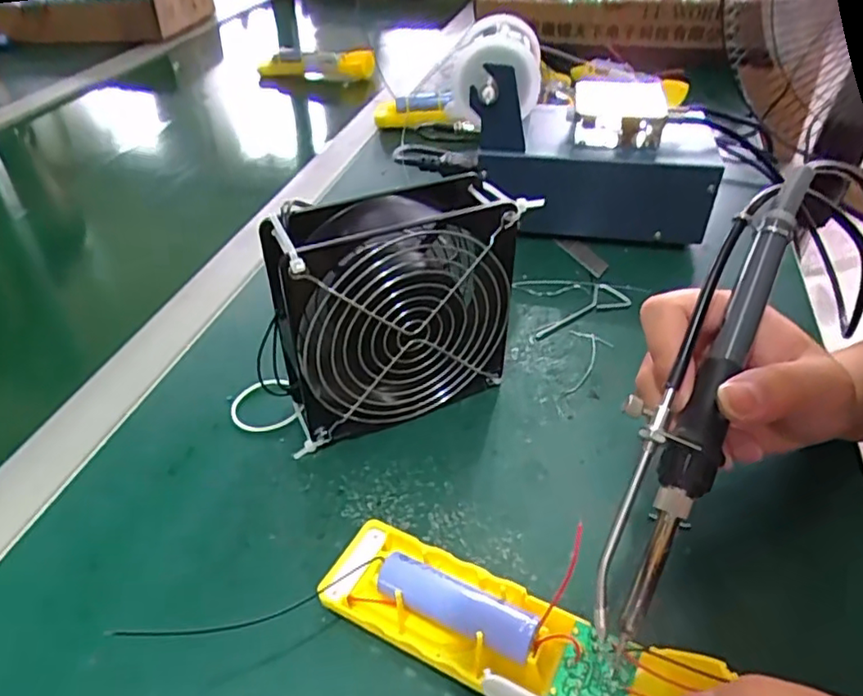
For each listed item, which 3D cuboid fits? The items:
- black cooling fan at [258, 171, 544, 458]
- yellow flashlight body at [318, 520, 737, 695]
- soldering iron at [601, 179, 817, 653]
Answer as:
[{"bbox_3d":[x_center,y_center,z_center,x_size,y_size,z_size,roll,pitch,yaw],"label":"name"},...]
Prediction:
[{"bbox_3d":[-0.019,-0.017,0.326,0.129,0.123,0.043,-18,43,-20],"label":"black cooling fan"},{"bbox_3d":[0.026,0.109,0.240,0.149,0.025,0.047,16,42,28],"label":"yellow flashlight body"},{"bbox_3d":[0.104,0.011,0.237,0.031,0.021,0.199,22,77,24],"label":"soldering iron"}]

